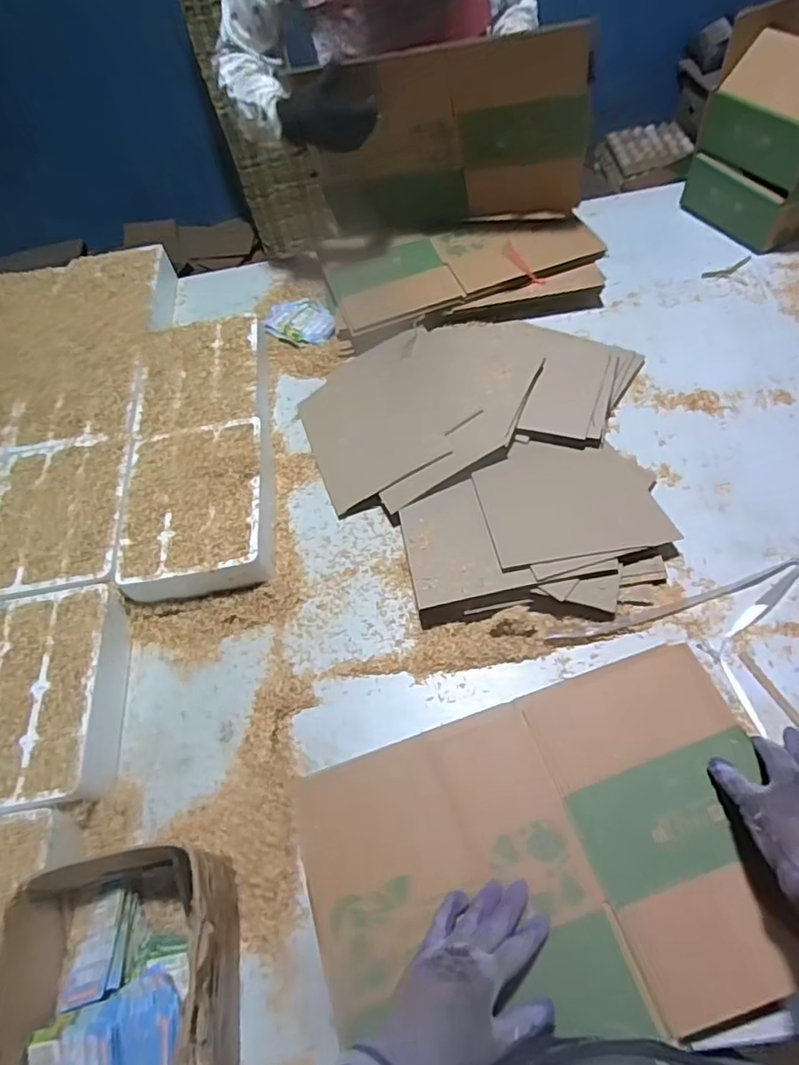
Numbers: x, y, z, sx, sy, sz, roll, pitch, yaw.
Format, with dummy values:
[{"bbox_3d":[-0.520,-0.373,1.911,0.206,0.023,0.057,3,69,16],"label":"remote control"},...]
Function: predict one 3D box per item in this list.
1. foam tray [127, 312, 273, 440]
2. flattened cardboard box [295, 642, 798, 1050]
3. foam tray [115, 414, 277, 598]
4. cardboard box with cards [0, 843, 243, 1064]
[{"bbox_3d":[-0.302,-0.234,0.934,0.185,0.065,0.248,-10,57,2],"label":"foam tray"},{"bbox_3d":[0.129,0.292,0.542,0.419,0.027,0.276,-17,54,0],"label":"flattened cardboard box"},{"bbox_3d":[-0.265,-0.035,0.789,0.186,0.059,0.248,-9,57,3],"label":"foam tray"},{"bbox_3d":[-0.221,0.376,0.490,0.163,0.109,0.184,-11,56,1],"label":"cardboard box with cards"}]

